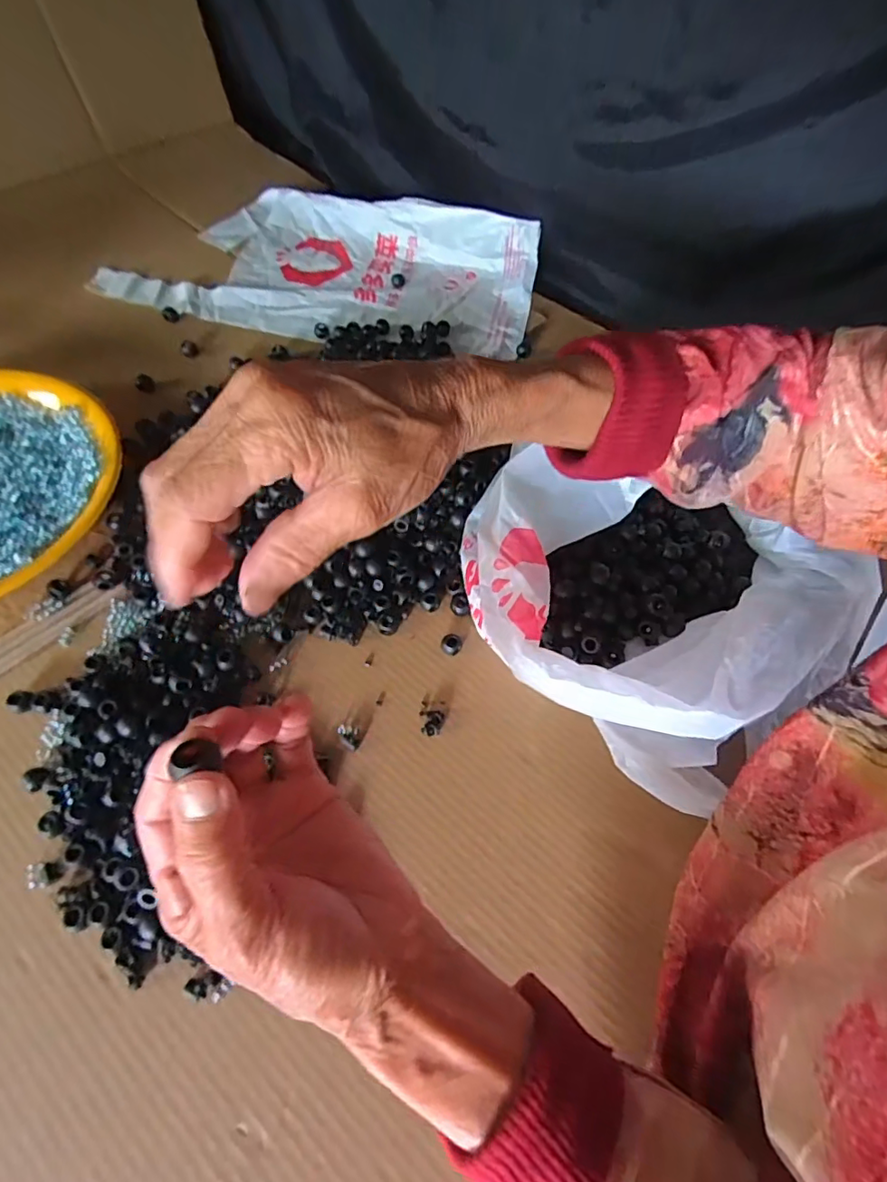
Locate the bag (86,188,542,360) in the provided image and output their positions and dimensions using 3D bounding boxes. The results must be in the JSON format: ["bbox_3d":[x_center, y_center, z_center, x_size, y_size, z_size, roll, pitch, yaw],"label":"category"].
[{"bbox_3d":[-0.132,-0.387,0.619,0.473,0.046,0.243,9,60,1],"label":"bag"}]

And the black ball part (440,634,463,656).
[{"bbox_3d":[0.006,0.039,0.406,0.016,0.010,0.016,9,59,1],"label":"black ball part"}]

